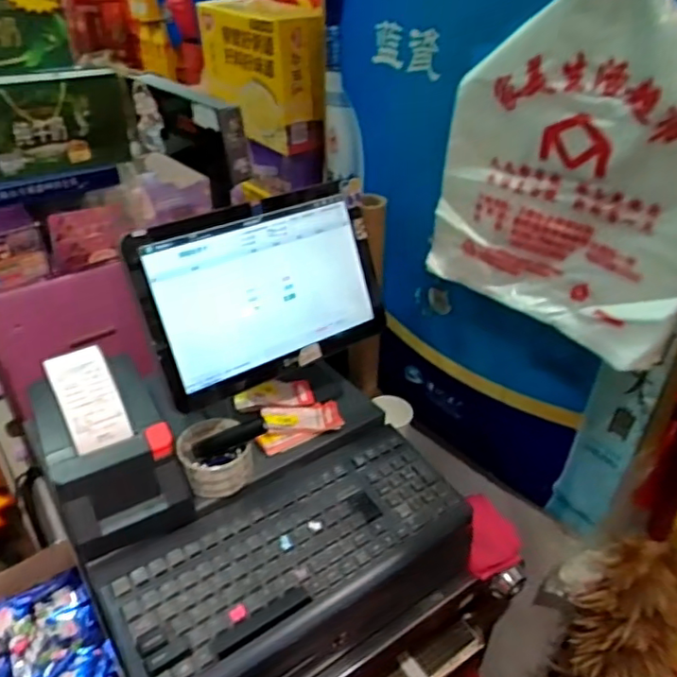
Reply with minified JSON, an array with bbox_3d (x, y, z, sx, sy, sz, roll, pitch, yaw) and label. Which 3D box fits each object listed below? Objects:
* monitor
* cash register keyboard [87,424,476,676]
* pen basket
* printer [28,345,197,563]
[{"bbox_3d":[-0.080,-0.057,0.696,0.296,0.201,0.029,-23,14,-31],"label":"monitor"},{"bbox_3d":[-0.041,0.248,0.665,0.389,0.088,0.187,-19,58,-29],"label":"cash register keyboard"},{"bbox_3d":[-0.142,0.134,0.683,0.080,0.041,0.091,-14,38,-21],"label":"pen basket"},{"bbox_3d":[-0.256,0.109,0.644,0.128,0.135,0.195,-22,41,-30],"label":"printer"}]

